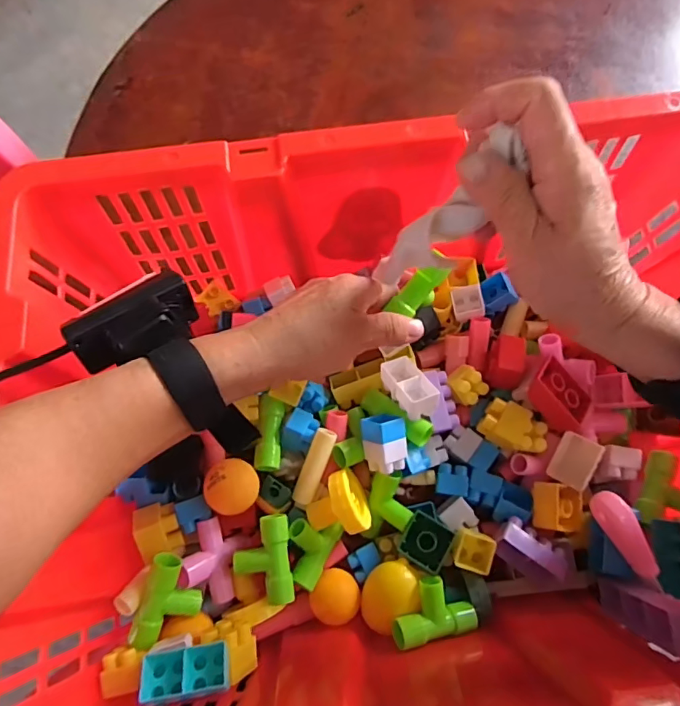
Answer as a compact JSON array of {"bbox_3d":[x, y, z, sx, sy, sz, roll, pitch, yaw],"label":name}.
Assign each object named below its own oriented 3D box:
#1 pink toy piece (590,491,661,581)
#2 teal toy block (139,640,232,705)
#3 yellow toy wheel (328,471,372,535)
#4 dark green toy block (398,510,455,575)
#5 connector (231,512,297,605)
[{"bbox_3d":[0.180,0.115,0.307,0.015,0.020,0.057,-27,74,-7],"label":"pink toy piece"},{"bbox_3d":[-0.090,0.188,0.286,0.048,0.016,0.025,-7,73,-2],"label":"teal toy block"},{"bbox_3d":[0.006,0.106,0.349,0.014,0.041,0.044,-23,82,19],"label":"yellow toy wheel"},{"bbox_3d":[0.063,0.135,0.351,0.031,0.019,0.033,22,82,24],"label":"dark green toy block"},{"bbox_3d":[-0.053,0.146,0.344,0.038,0.027,0.058,-6,73,-2],"label":"connector"}]

